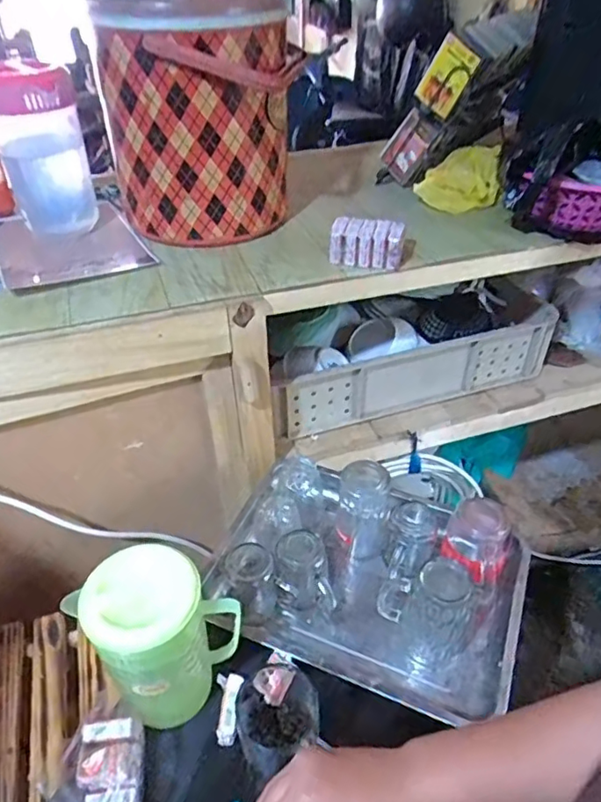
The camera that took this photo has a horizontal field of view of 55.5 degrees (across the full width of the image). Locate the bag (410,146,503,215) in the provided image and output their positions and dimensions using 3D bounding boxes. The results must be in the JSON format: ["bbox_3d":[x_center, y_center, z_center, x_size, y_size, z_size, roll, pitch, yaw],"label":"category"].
[{"bbox_3d":[0.277,-0.383,0.985,0.143,0.084,0.075,-8,42,-9],"label":"bag"}]

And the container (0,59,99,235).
[{"bbox_3d":[-0.394,-0.385,0.878,0.116,0.224,0.125,-16,43,-18],"label":"container"}]

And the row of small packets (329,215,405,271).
[{"bbox_3d":[0.095,-0.231,0.824,0.104,0.060,0.046,13,43,15],"label":"row of small packets"}]

